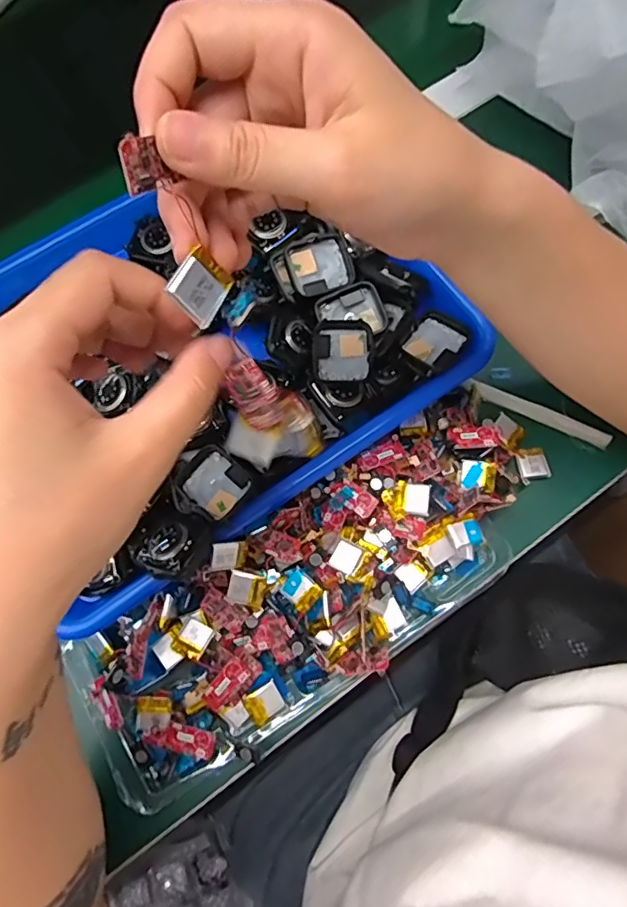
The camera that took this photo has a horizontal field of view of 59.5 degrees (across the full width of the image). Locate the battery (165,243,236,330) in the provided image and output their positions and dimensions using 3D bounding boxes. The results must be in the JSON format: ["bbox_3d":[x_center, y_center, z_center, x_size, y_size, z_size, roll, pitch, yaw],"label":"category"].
[{"bbox_3d":[-0.037,-0.055,0.182,0.004,0.018,0.020,9,67,46],"label":"battery"}]

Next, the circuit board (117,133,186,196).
[{"bbox_3d":[-0.050,-0.086,0.161,0.004,0.014,0.017,12,43,30],"label":"circuit board"}]

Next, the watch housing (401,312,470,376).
[{"bbox_3d":[0.077,-0.070,0.348,0.034,0.011,0.043,33,77,11],"label":"watch housing"}]

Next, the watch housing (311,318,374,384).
[{"bbox_3d":[0.018,-0.064,0.341,0.037,0.006,0.043,-2,73,2],"label":"watch housing"}]

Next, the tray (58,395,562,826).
[{"bbox_3d":[0.013,0.076,0.327,0.316,0.040,0.109,-33,74,-8],"label":"tray"}]

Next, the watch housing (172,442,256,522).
[{"bbox_3d":[-0.061,0.019,0.321,0.041,0.011,0.044,-39,75,-9],"label":"watch housing"}]

